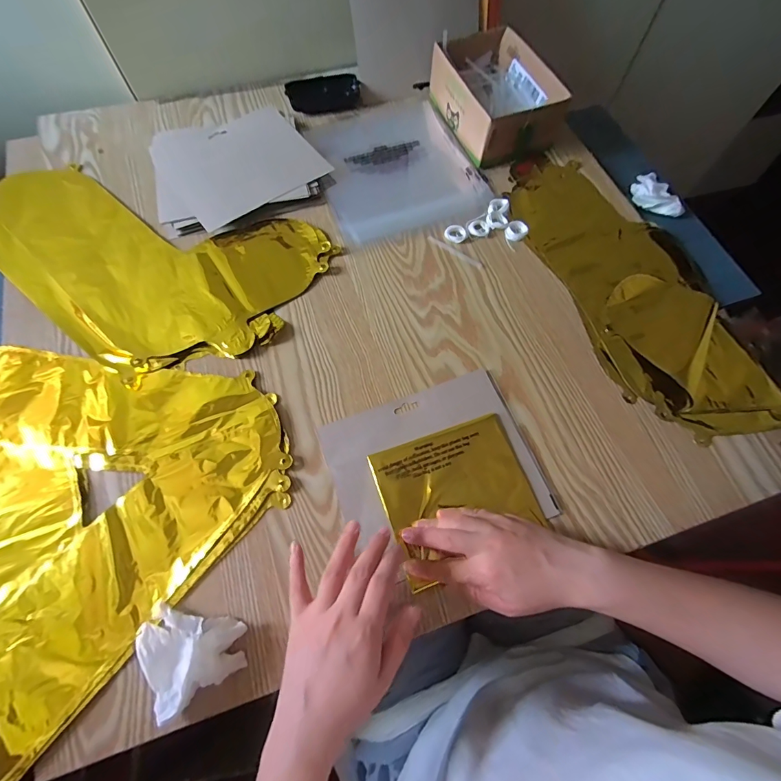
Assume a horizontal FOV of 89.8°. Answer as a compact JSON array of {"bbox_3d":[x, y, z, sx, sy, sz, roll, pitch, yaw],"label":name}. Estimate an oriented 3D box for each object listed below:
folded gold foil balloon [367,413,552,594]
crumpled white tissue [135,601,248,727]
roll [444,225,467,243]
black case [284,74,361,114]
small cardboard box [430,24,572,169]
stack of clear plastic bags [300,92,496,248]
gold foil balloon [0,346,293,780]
[{"bbox_3d":[0.065,0.099,0.378,0.141,0.008,0.124,-17,68,-8],"label":"folded gold foil balloon"},{"bbox_3d":[-0.158,0.200,0.314,0.068,0.030,0.076,-27,70,-12],"label":"crumpled white tissue"},{"bbox_3d":[0.084,-0.201,0.504,0.028,0.008,0.022,9,67,3],"label":"roll"},{"bbox_3d":[-0.103,-0.458,0.602,0.107,0.019,0.065,-15,68,-7],"label":"black case"},{"bbox_3d":[0.152,-0.425,0.563,0.137,0.062,0.201,-20,68,-9],"label":"small cardboard box"},{"bbox_3d":[0.000,-0.331,0.570,0.219,0.011,0.264,-21,68,-10],"label":"stack of clear plastic bags"},{"bbox_3d":[-0.322,0.075,0.381,0.363,0.009,0.355,40,72,15],"label":"gold foil balloon"}]

